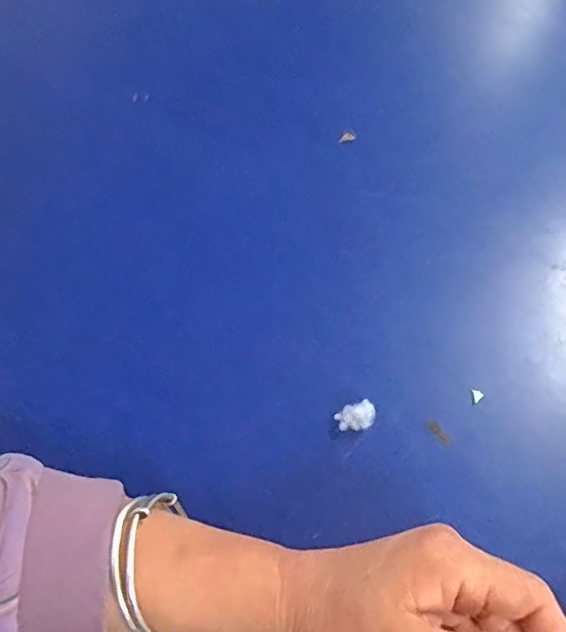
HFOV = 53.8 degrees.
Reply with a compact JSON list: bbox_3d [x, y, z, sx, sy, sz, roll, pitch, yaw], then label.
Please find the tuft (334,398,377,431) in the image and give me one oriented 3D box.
[{"bbox_3d":[0.046,0.063,0.351,0.025,0.009,0.016,-12,62,-9],"label":"tuft"}]

